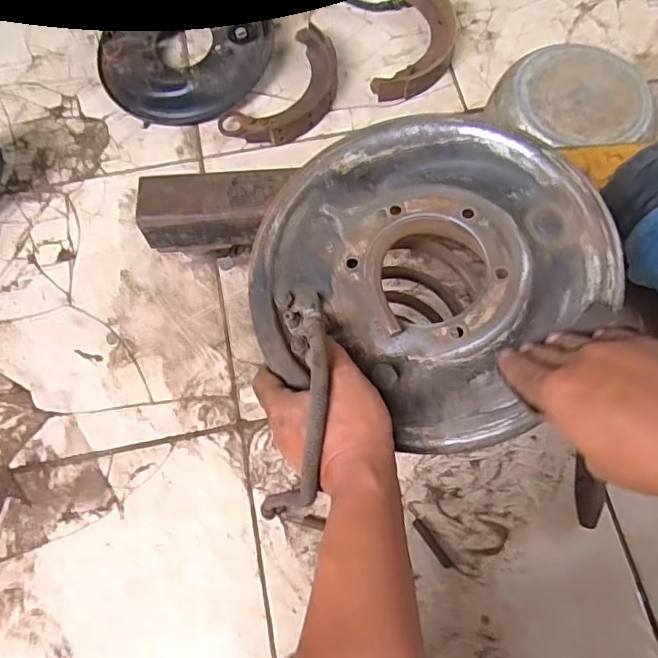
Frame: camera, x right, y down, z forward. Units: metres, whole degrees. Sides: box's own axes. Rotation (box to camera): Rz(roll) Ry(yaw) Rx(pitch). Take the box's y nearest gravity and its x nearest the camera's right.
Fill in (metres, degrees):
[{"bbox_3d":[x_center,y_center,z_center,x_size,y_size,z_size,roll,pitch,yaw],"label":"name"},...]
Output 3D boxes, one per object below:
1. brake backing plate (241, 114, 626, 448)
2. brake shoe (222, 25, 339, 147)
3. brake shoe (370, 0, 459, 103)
[{"bbox_3d":[0.069,-0.053,0.431,0.247,0.053,0.242,0,71,1],"label":"brake backing plate"},{"bbox_3d":[-0.056,-0.351,0.852,0.121,0.034,0.220,36,72,13],"label":"brake shoe"},{"bbox_3d":[0.142,-0.436,0.881,0.100,0.033,0.219,19,72,7],"label":"brake shoe"}]

